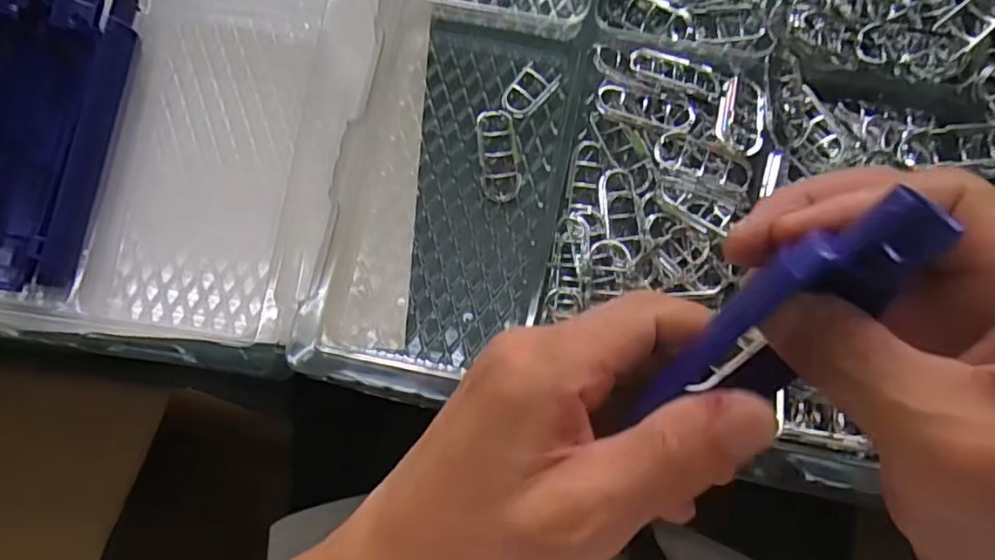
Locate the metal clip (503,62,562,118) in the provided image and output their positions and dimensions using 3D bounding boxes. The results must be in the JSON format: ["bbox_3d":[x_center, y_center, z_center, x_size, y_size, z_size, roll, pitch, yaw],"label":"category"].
[{"bbox_3d":[0.019,-0.109,0.354,0.021,0.005,0.035,36,84,7],"label":"metal clip"}]

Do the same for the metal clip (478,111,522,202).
[{"bbox_3d":[0.000,-0.071,0.345,0.022,0.011,0.053,-8,81,1],"label":"metal clip"}]

